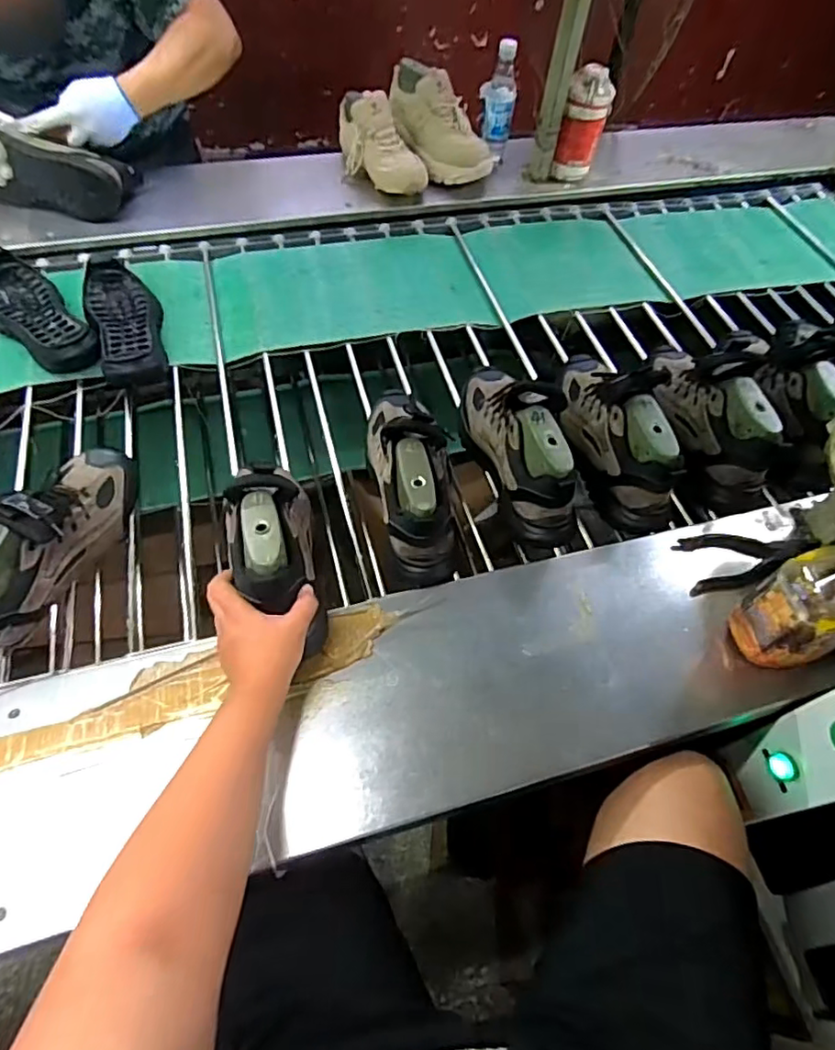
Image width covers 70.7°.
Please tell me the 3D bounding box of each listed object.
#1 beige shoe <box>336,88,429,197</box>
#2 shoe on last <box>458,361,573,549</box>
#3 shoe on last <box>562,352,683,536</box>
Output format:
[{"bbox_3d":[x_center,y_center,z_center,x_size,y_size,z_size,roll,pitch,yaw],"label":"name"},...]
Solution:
[{"bbox_3d":[-0.079,-0.768,1.189,0.103,0.120,0.237,-24,63,-17],"label":"beige shoe"},{"bbox_3d":[0.138,-0.120,0.804,0.092,0.139,0.296,-13,60,-11],"label":"shoe on last"},{"bbox_3d":[0.275,-0.149,0.834,0.096,0.138,0.301,-8,59,-8],"label":"shoe on last"}]

